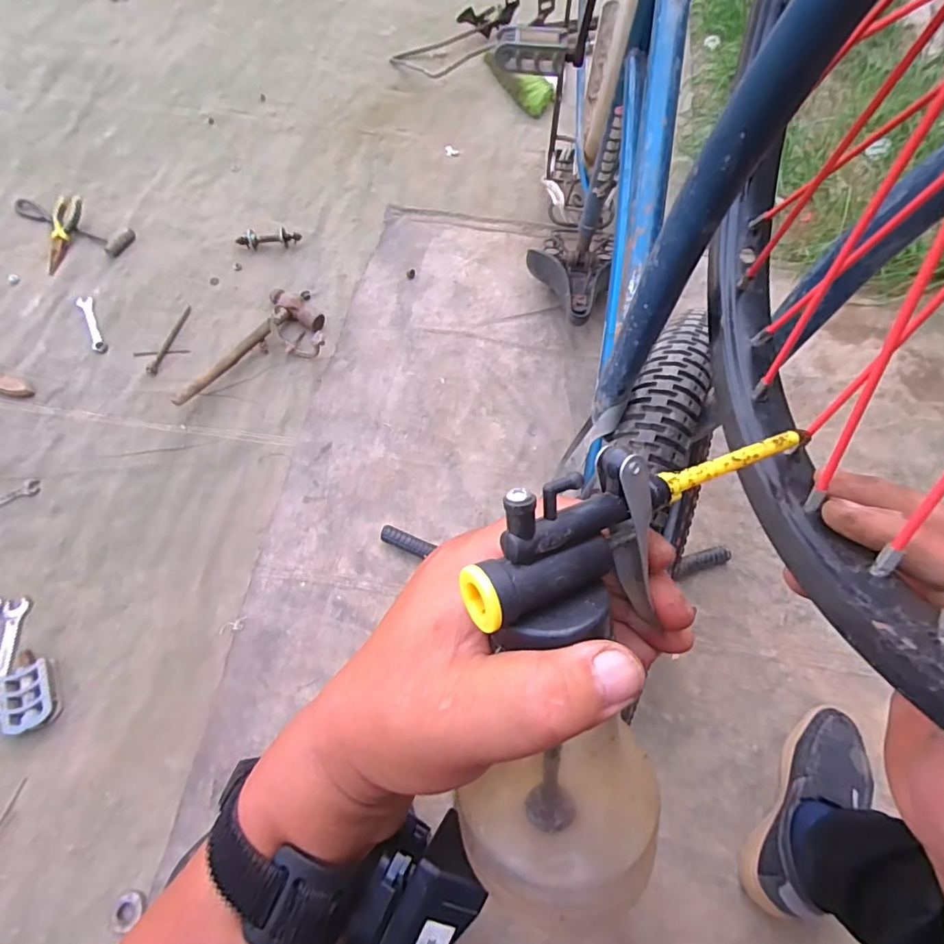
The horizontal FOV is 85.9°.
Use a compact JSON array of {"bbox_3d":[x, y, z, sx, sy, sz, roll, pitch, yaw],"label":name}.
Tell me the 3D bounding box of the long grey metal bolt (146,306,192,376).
[{"bbox_3d":[-0.590,-0.259,0.990,0.019,0.022,0.166,11,65,3],"label":"long grey metal bolt"}]

